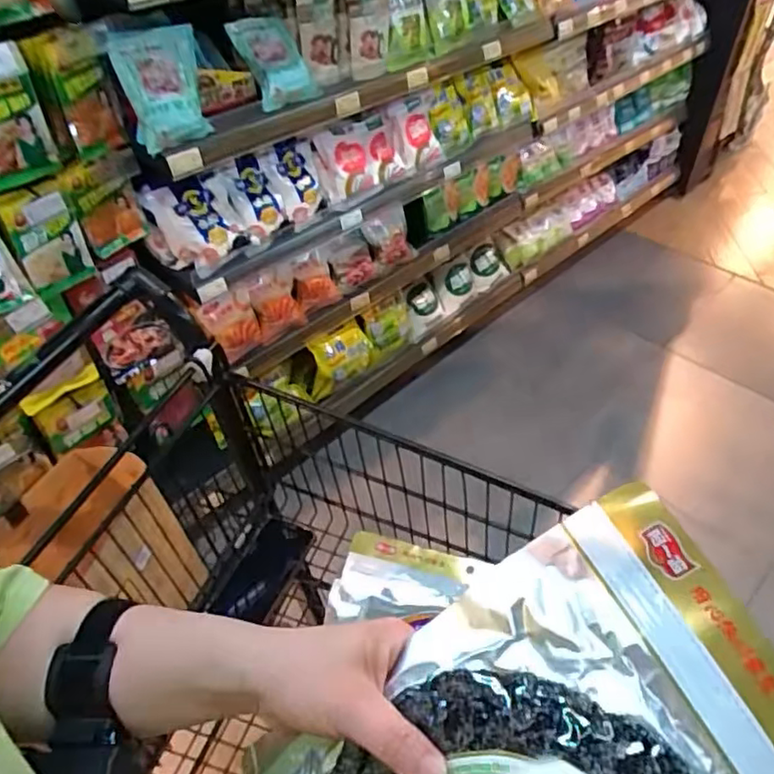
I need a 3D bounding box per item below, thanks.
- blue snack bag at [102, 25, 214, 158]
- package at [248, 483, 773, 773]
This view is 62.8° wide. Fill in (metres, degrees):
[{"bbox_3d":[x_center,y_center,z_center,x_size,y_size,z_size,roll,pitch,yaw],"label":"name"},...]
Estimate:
[{"bbox_3d":[-0.413,-0.553,1.178,0.069,0.197,0.177,4,32,45],"label":"blue snack bag"},{"bbox_3d":[0.068,0.238,0.305,0.298,0.039,0.259,-34,73,11],"label":"package"}]

